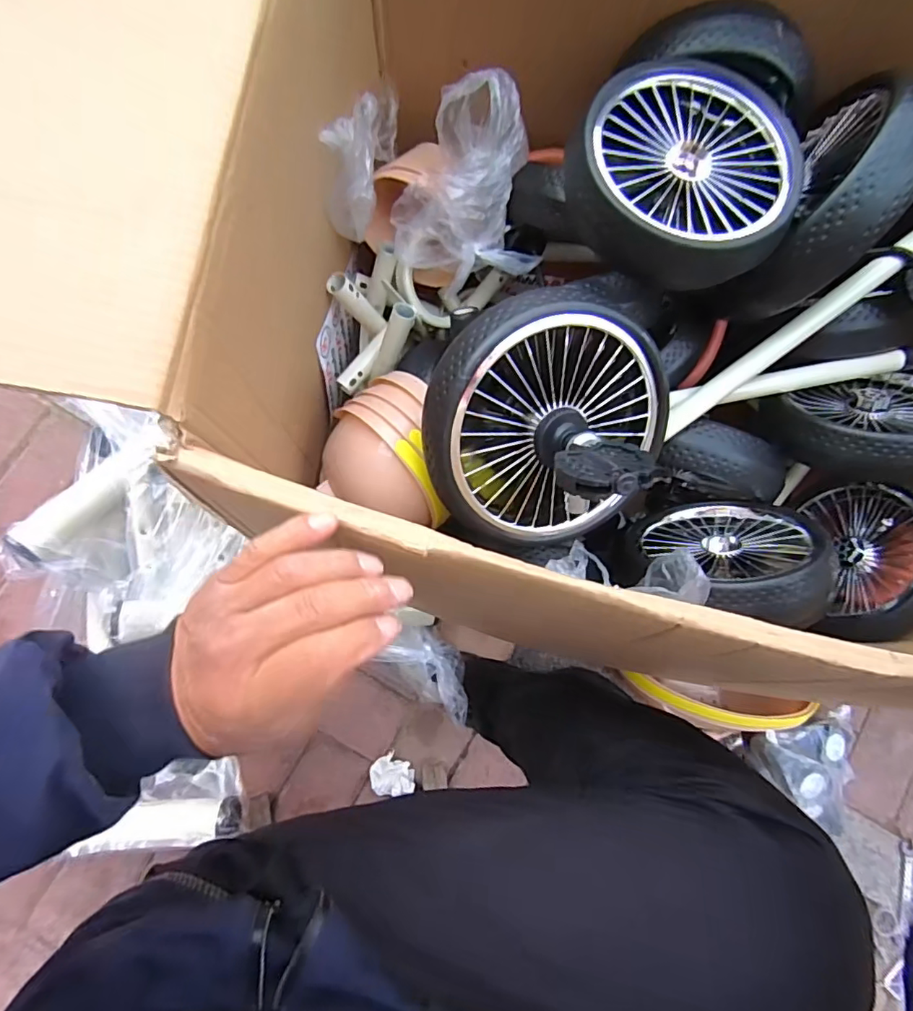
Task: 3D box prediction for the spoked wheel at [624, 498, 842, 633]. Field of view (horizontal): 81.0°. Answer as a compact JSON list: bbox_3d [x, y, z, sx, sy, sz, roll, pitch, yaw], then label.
[{"bbox_3d":[0.302,0.060,0.600,0.192,0.202,0.060,-4,117,18],"label":"spoked wheel"}]

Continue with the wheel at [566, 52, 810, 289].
[{"bbox_3d":[0.206,-0.299,0.500,0.201,0.076,0.204,38,82,3],"label":"wheel"}]

